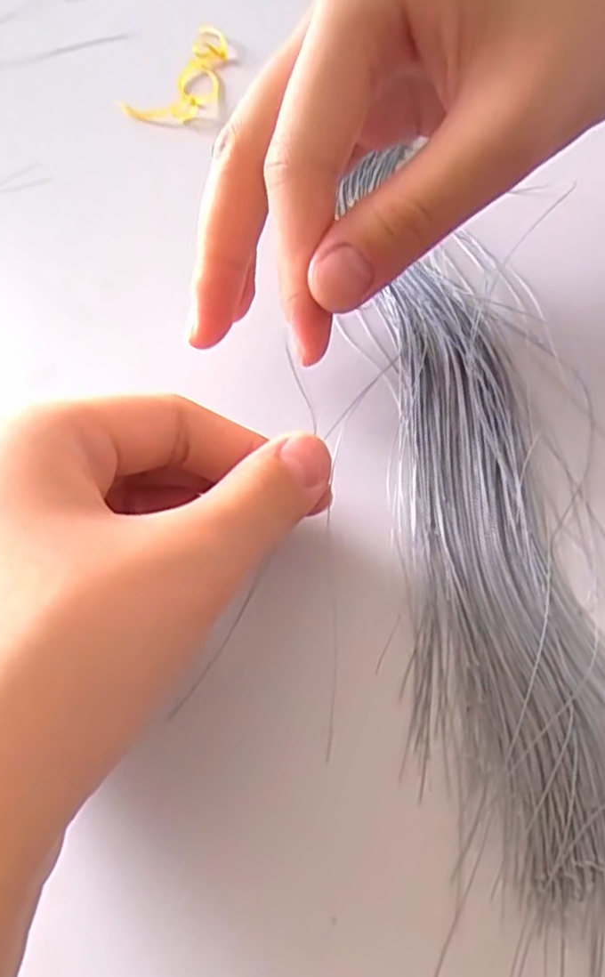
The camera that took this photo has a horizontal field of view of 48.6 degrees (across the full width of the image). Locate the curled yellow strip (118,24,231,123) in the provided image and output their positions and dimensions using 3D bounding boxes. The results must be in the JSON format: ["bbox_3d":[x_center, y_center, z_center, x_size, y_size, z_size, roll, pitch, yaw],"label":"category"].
[{"bbox_3d":[-0.052,-0.195,0.313,0.039,0.006,0.079,19,61,15],"label":"curled yellow strip"}]

